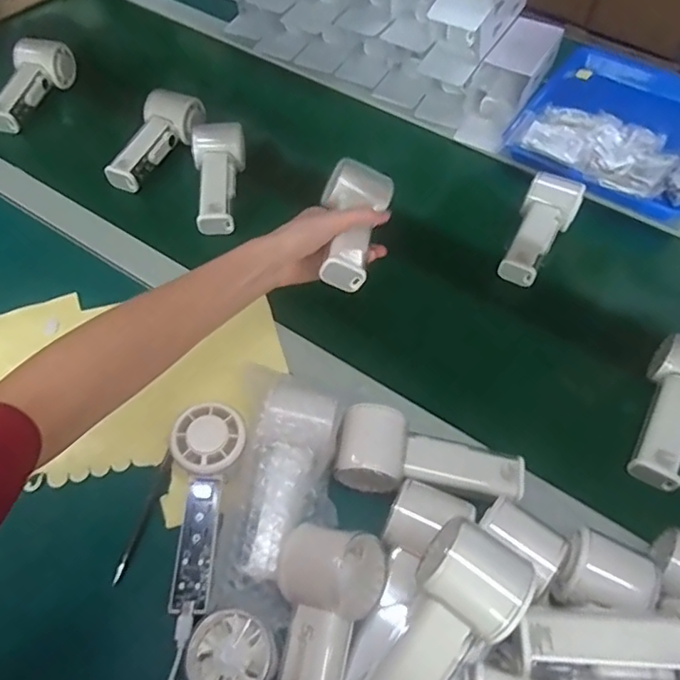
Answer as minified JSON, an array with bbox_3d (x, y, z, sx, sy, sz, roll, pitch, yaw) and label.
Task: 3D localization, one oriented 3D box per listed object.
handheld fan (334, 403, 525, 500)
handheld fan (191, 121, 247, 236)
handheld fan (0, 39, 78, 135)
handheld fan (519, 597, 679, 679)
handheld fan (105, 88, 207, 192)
[{"bbox_3d":[0.074,0.098,0.462,0.150,0.043,0.057,10,54,2],"label":"handheld fan"},{"bbox_3d":[-0.141,-0.199,0.669,0.061,0.042,0.163,-6,55,-9],"label":"handheld fan"},{"bbox_3d":[-0.412,-0.337,0.749,0.068,0.053,0.147,7,54,0],"label":"handheld fan"},{"bbox_3d":[0.191,0.195,0.355,0.147,0.047,0.056,-4,53,11],"label":"handheld fan"},{"bbox_3d":[-0.224,-0.243,0.694,0.065,0.050,0.141,14,54,5],"label":"handheld fan"}]

